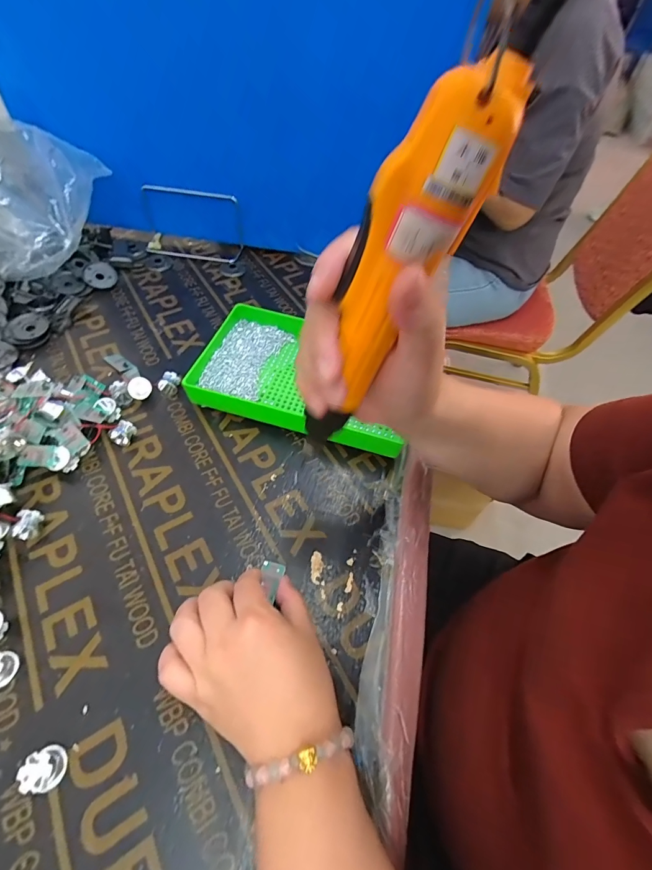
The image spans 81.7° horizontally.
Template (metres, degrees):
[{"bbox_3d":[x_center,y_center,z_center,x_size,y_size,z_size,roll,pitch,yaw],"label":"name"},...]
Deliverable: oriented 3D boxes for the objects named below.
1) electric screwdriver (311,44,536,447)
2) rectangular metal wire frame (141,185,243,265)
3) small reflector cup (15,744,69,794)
[{"bbox_3d":[0.027,-0.067,0.189,0.032,0.185,0.033,-13,55,-35],"label":"electric screwdriver"},{"bbox_3d":[-0.214,-0.328,0.589,0.157,0.080,0.068,6,55,0],"label":"rectangular metal wire frame"},{"bbox_3d":[-0.184,0.218,0.246,0.019,0.019,0.021,17,56,7],"label":"small reflector cup"}]

